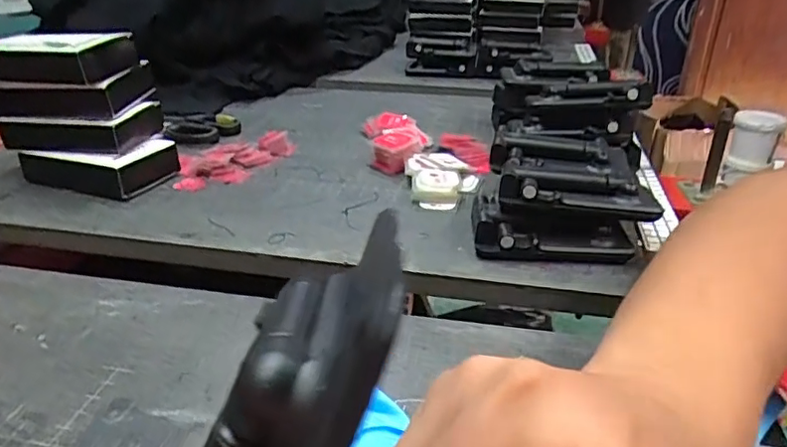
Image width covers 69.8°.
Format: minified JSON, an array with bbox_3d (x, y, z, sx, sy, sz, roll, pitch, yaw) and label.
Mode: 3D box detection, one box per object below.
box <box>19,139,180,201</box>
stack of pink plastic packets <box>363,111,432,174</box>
[{"bbox_3d":[-0.261,-0.055,0.502,0.112,0.034,0.068,9,29,15],"label":"box"},{"bbox_3d":[0.004,-0.084,0.572,0.065,0.026,0.118,-1,28,-2],"label":"stack of pink plastic packets"}]

